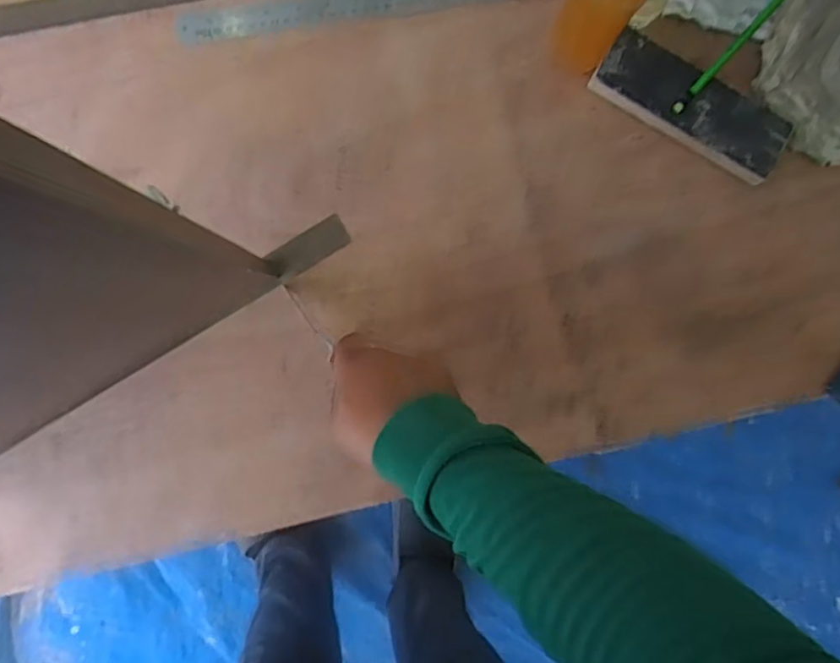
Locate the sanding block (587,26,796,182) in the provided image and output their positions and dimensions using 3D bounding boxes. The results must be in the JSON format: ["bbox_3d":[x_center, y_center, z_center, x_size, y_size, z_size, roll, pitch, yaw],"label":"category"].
[{"bbox_3d":[0.240,-0.199,0.578,0.174,0.014,0.065,31,88,-3],"label":"sanding block"}]

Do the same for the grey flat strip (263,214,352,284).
[{"bbox_3d":[-0.096,-0.072,0.564,0.070,0.004,0.027,-33,92,-4],"label":"grey flat strip"}]

